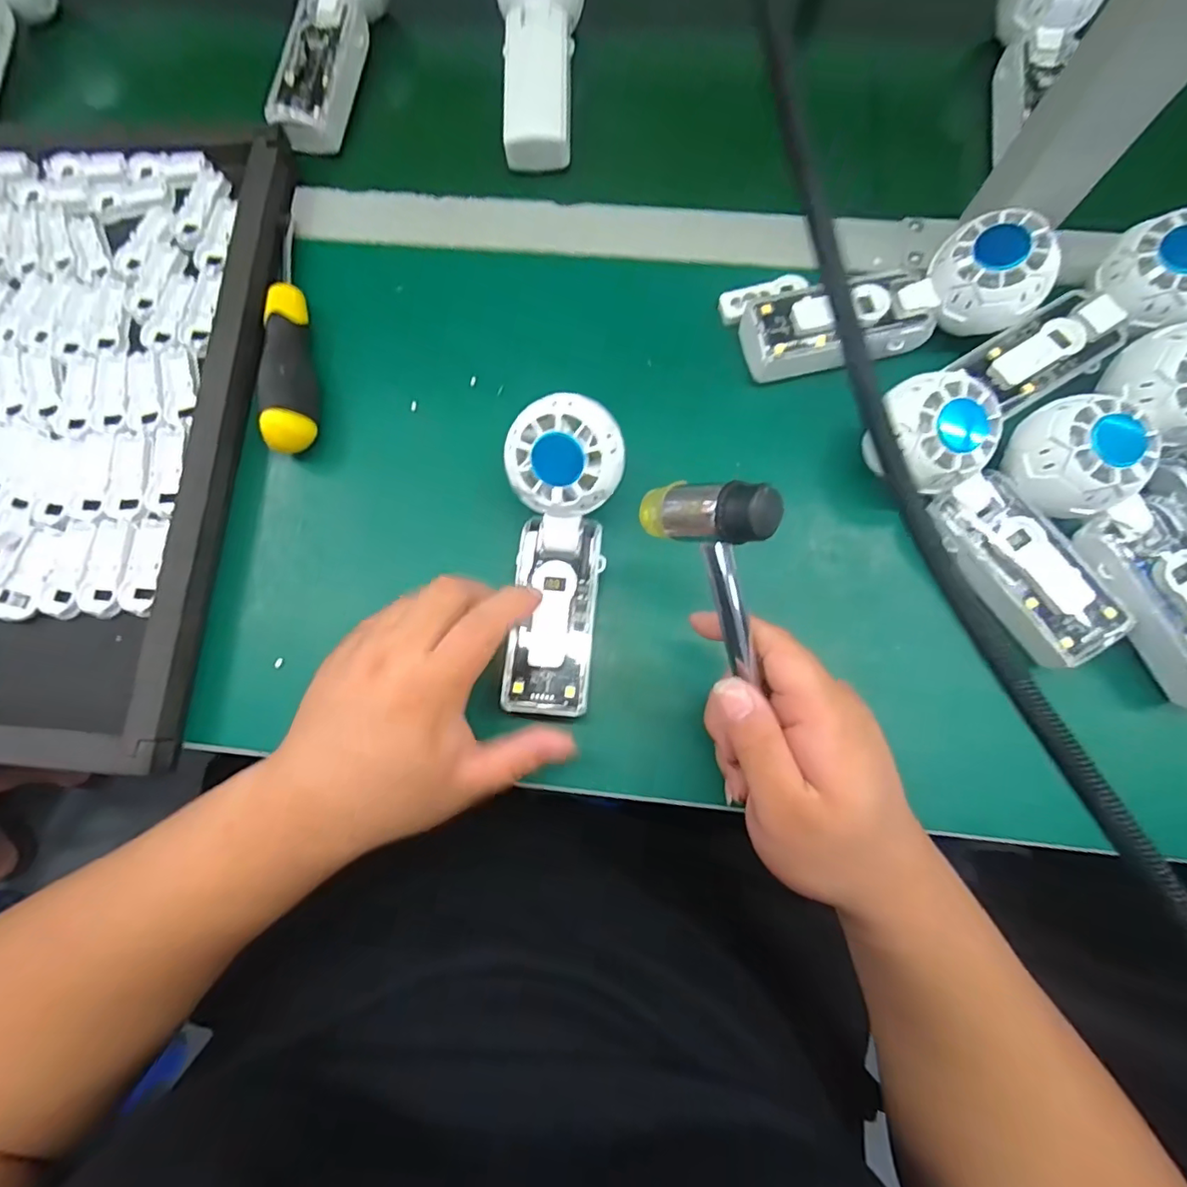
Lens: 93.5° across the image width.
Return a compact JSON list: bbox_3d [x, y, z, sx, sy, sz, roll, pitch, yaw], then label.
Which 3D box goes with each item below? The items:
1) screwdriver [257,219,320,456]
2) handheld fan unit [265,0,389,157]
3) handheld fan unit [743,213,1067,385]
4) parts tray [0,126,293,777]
[{"bbox_3d":[-0.199,-0.171,0.364,0.027,0.026,0.164,-7,78,-1],"label":"screwdriver"},{"bbox_3d":[-0.198,-0.409,0.408,0.052,0.061,0.167,12,78,3],"label":"handheld fan unit"},{"bbox_3d":[0.177,-0.178,0.339,0.168,0.039,0.067,-13,78,11],"label":"handheld fan unit"},{"bbox_3d":[-0.494,-0.117,0.367,0.553,0.025,0.420,2,78,1],"label":"parts tray"}]

